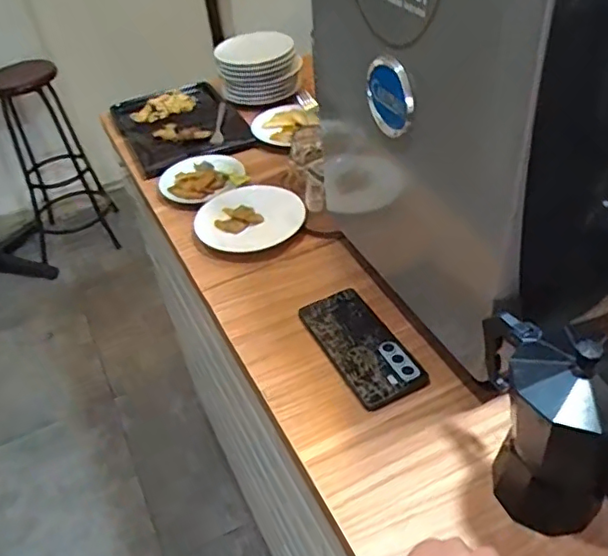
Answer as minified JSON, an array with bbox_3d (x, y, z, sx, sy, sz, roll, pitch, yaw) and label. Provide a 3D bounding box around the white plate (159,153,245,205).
[{"bbox_3d":[-0.164,-0.161,0.962,0.115,0.025,0.124,-4,41,4],"label":"white plate"}]

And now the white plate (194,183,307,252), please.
[{"bbox_3d":[-0.079,-0.089,0.883,0.153,0.030,0.153,-4,41,4],"label":"white plate"}]

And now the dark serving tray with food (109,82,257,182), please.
[{"bbox_3d":[-0.229,-0.291,1.112,0.203,0.029,0.311,-22,43,-15],"label":"dark serving tray with food"}]

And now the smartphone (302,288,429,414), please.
[{"bbox_3d":[0.063,0.073,0.678,0.079,0.014,0.168,-22,43,-16],"label":"smartphone"}]

